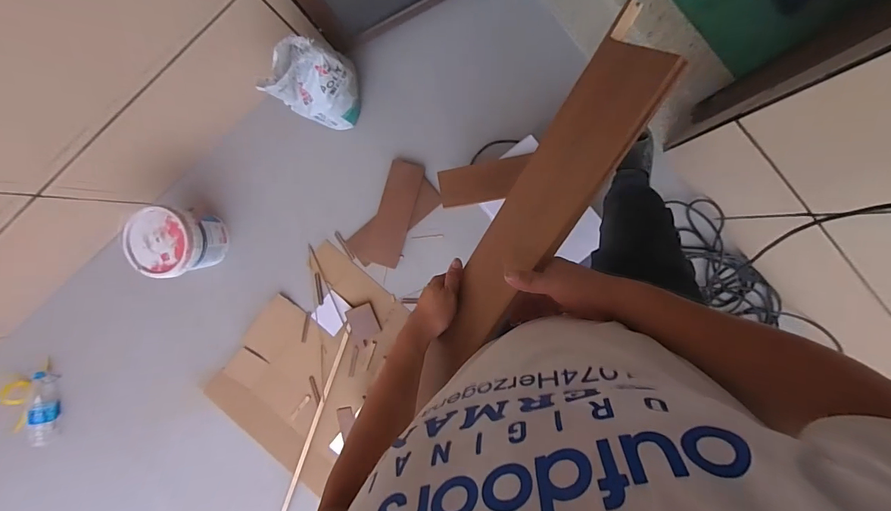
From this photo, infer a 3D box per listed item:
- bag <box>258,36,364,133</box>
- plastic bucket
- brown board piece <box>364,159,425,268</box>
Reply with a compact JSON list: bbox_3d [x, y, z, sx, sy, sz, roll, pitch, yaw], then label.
[{"bbox_3d":[-0.410,-0.554,1.311,0.135,0.418,0.229,40,96,3],"label":"bag"},{"bbox_3d":[-0.992,-0.051,1.476,0.217,0.249,0.235,0,93,6],"label":"plastic bucket"},{"bbox_3d":[-0.190,-0.154,1.491,0.130,0.019,0.397,19,104,4],"label":"brown board piece"}]

